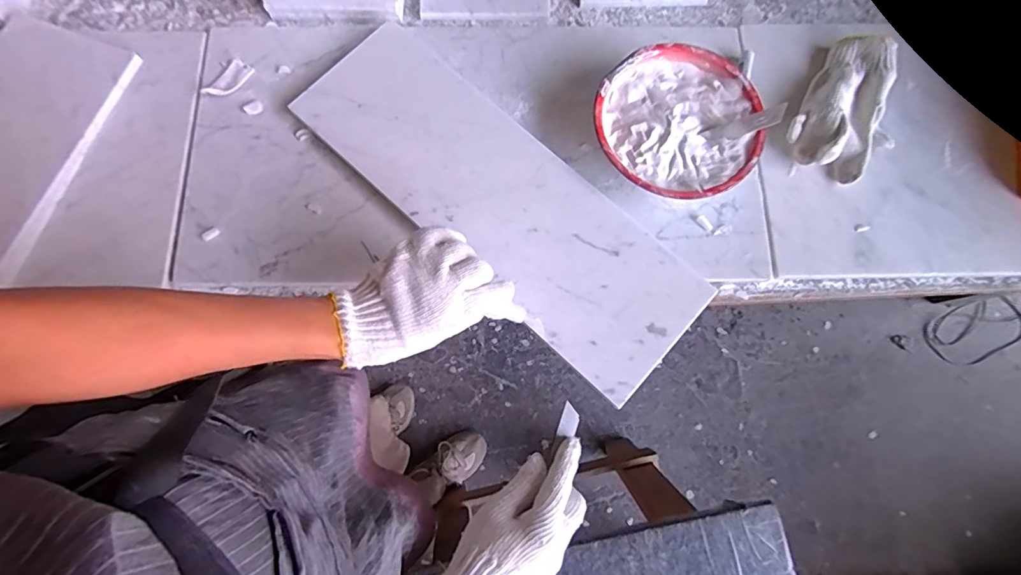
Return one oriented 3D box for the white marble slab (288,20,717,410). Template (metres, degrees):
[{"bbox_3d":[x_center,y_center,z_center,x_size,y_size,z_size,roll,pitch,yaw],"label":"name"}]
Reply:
[{"bbox_3d":[-0.017,-0.094,0.497,0.452,0.011,0.152,42,79,10],"label":"white marble slab"}]

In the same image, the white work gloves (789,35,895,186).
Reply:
[{"bbox_3d":[0.375,-0.197,0.528,0.100,0.038,0.170,33,77,7],"label":"white work gloves"}]

